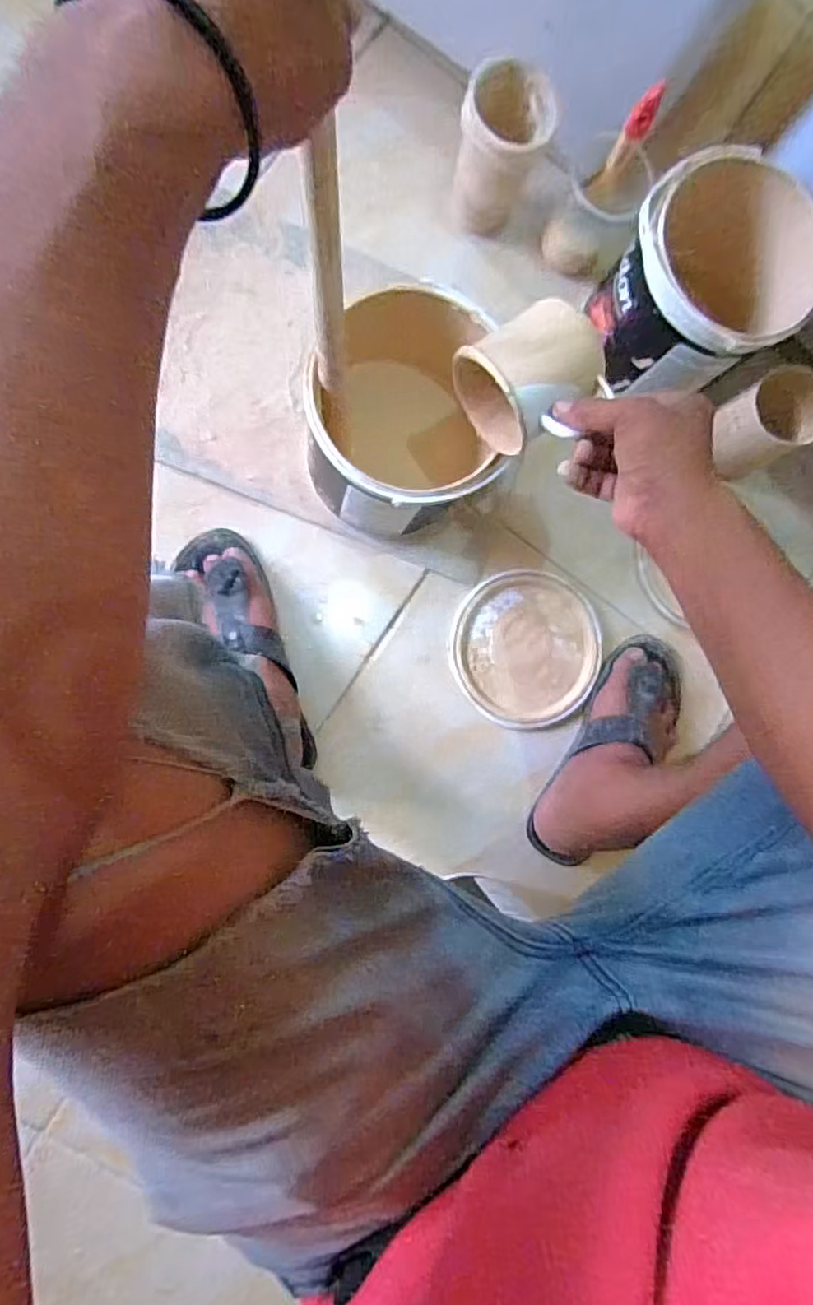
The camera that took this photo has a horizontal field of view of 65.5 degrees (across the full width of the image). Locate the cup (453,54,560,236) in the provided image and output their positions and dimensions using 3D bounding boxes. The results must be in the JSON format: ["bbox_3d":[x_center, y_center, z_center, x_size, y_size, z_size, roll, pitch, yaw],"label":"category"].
[{"bbox_3d":[0.090,-0.522,0.667,0.081,0.144,0.082,0,89,-10],"label":"cup"}]

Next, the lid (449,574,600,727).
[{"bbox_3d":[0.139,-0.004,0.727,0.173,0.007,0.173,0,89,-10],"label":"lid"}]

